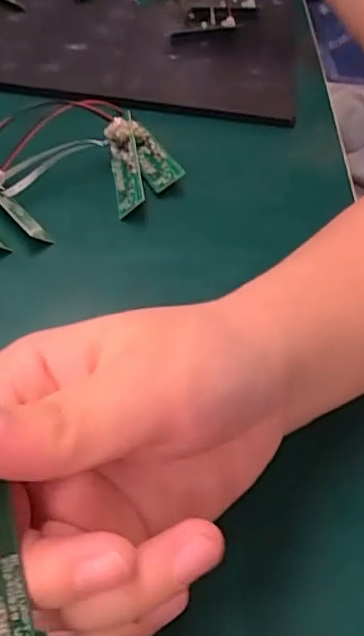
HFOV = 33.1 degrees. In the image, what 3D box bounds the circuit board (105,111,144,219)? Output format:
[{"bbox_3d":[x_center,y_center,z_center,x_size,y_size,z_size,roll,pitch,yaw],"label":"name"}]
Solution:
[{"bbox_3d":[-0.037,-0.096,0.383,0.007,0.022,0.071,25,47,-47],"label":"circuit board"}]

